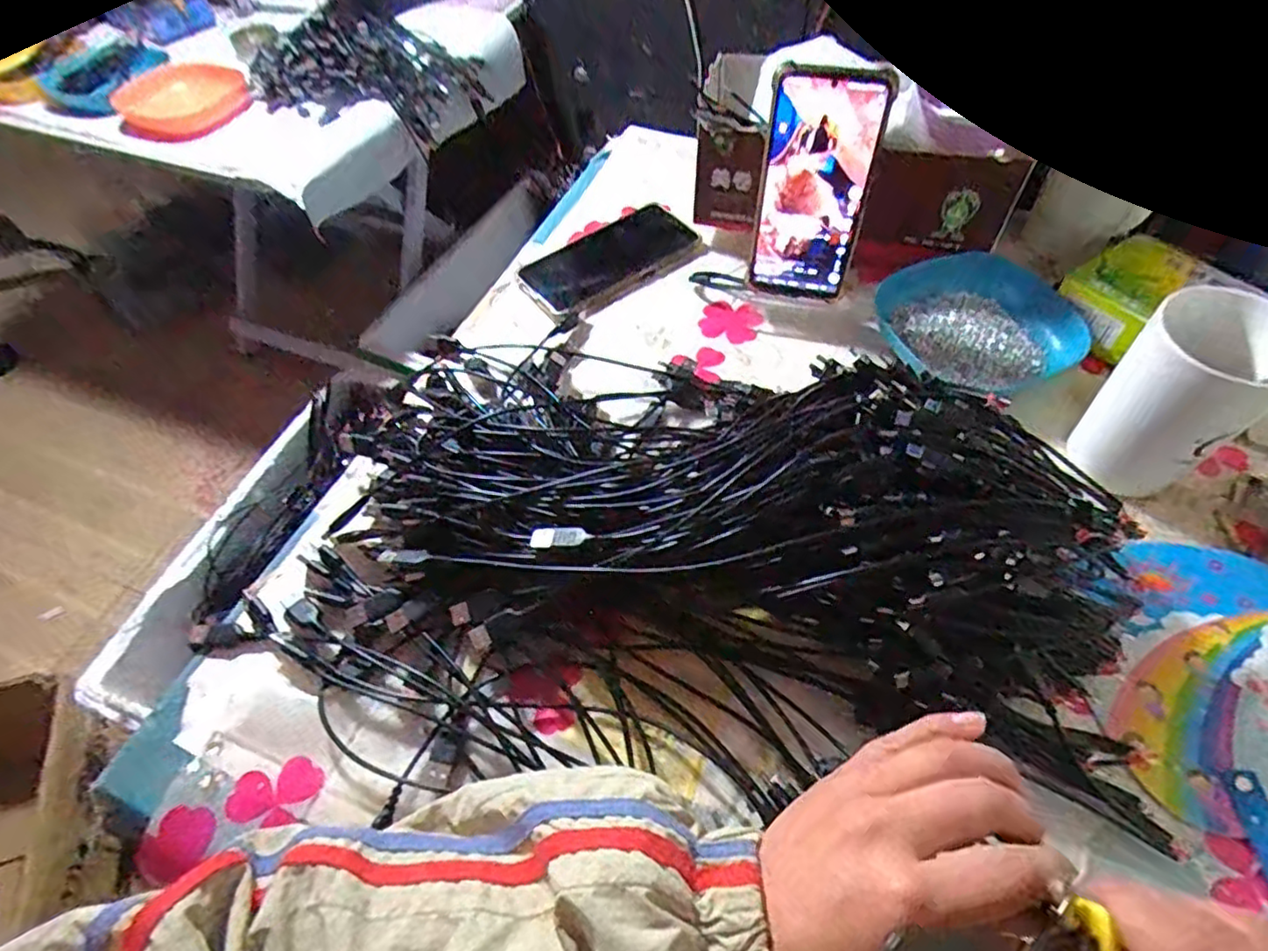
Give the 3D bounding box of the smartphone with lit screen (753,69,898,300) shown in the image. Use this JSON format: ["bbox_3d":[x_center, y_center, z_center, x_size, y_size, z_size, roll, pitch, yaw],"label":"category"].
[{"bbox_3d":[0.132,-0.205,0.481,0.073,0.161,0.008,12,48,10],"label":"smartphone with lit screen"}]

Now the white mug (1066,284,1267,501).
[{"bbox_3d":[0.334,-0.046,0.408,0.087,0.117,0.071,-28,60,-15],"label":"white mug"}]

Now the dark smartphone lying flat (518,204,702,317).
[{"bbox_3d":[-0.022,-0.201,0.599,0.163,0.008,0.082,-31,61,-17],"label":"dark smartphone lying flat"}]

